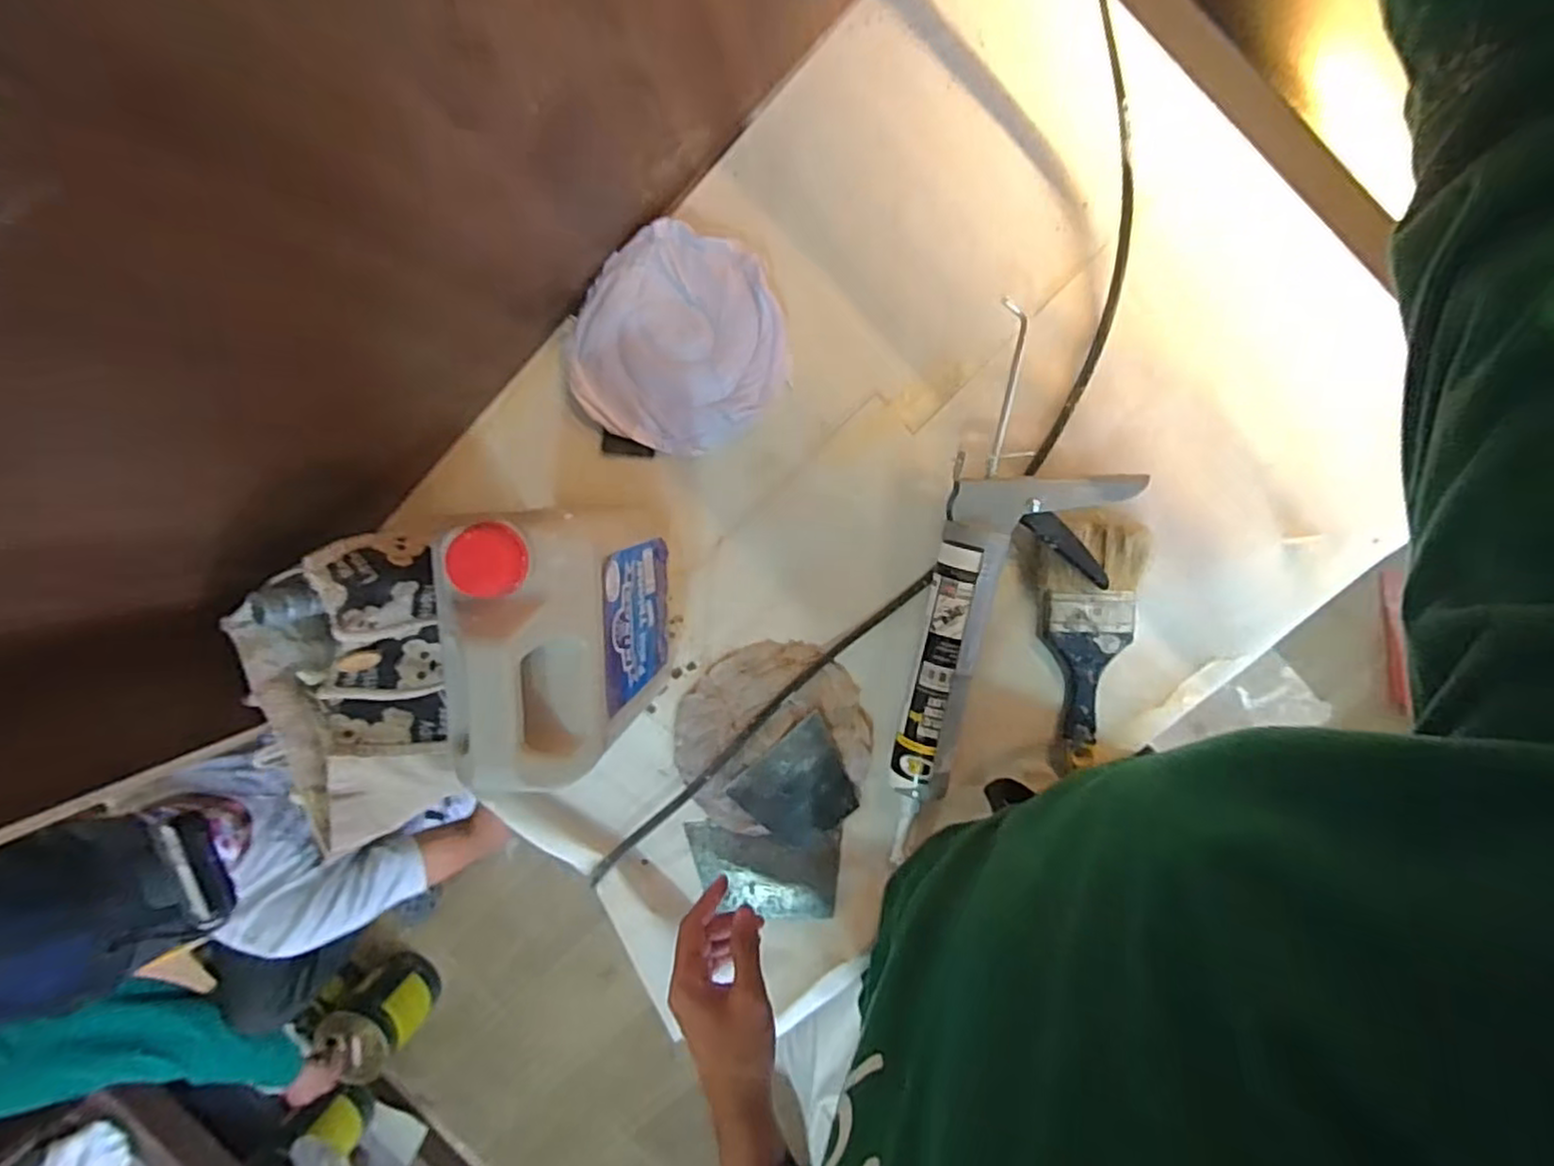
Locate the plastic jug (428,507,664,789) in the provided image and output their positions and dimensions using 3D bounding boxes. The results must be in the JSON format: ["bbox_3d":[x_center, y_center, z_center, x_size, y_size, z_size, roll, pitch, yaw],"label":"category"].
[{"bbox_3d":[-0.150,0.033,0.540,0.099,0.231,0.176,6,98,4],"label":"plastic jug"}]

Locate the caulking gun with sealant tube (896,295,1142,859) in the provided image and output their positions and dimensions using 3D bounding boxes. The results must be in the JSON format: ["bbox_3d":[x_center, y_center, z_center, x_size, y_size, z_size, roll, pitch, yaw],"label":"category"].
[{"bbox_3d":[0.189,0.023,0.601,0.142,0.050,0.466,13,99,3],"label":"caulking gun with sealant tube"}]

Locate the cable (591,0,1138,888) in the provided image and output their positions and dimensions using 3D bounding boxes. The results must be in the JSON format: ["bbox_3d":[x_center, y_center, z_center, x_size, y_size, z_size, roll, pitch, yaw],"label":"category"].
[{"bbox_3d":[0.096,-0.029,0.620,0.167,0.035,0.804,26,102,-13],"label":"cable"}]

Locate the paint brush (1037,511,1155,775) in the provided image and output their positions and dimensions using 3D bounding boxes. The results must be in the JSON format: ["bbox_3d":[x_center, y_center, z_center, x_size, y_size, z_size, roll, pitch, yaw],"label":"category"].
[{"bbox_3d":[0.261,0.048,0.611,0.080,0.024,0.211,1,98,5],"label":"paint brush"}]

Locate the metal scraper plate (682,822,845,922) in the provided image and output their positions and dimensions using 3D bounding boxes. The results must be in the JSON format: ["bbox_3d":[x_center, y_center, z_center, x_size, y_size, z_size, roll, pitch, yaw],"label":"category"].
[{"bbox_3d":[-0.013,0.270,0.681,0.140,0.015,0.086,1,95,3],"label":"metal scraper plate"}]

